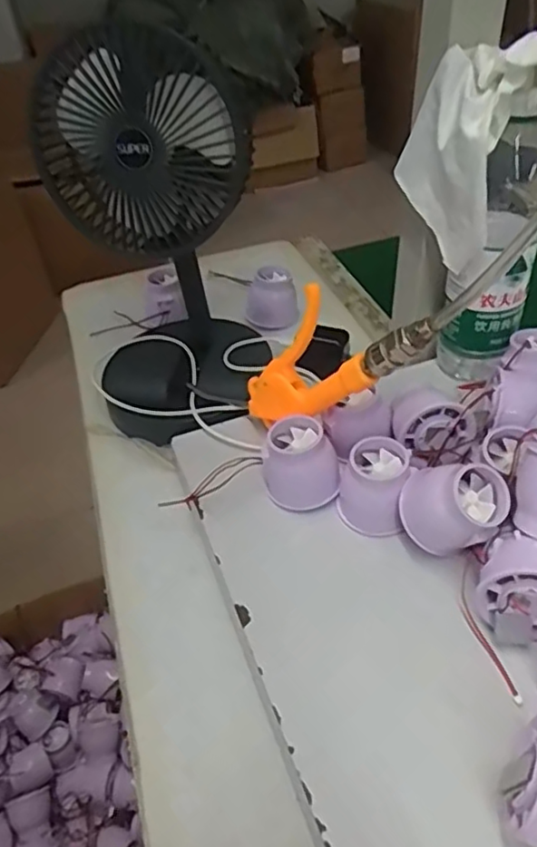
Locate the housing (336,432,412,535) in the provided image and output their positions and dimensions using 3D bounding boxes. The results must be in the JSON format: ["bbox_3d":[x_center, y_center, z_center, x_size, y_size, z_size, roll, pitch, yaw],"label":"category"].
[{"bbox_3d":[0.074,0.047,0.461,0.049,0.057,0.050,6,43,13],"label":"housing"}]

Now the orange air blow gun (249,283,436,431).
[{"bbox_3d":[0.038,-0.049,0.467,0.183,0.084,0.032,-19,23,49],"label":"orange air blow gun"}]

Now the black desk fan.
[{"bbox_3d":[-0.089,-0.137,0.545,0.155,0.286,0.173,-15,43,-9],"label":"black desk fan"}]

